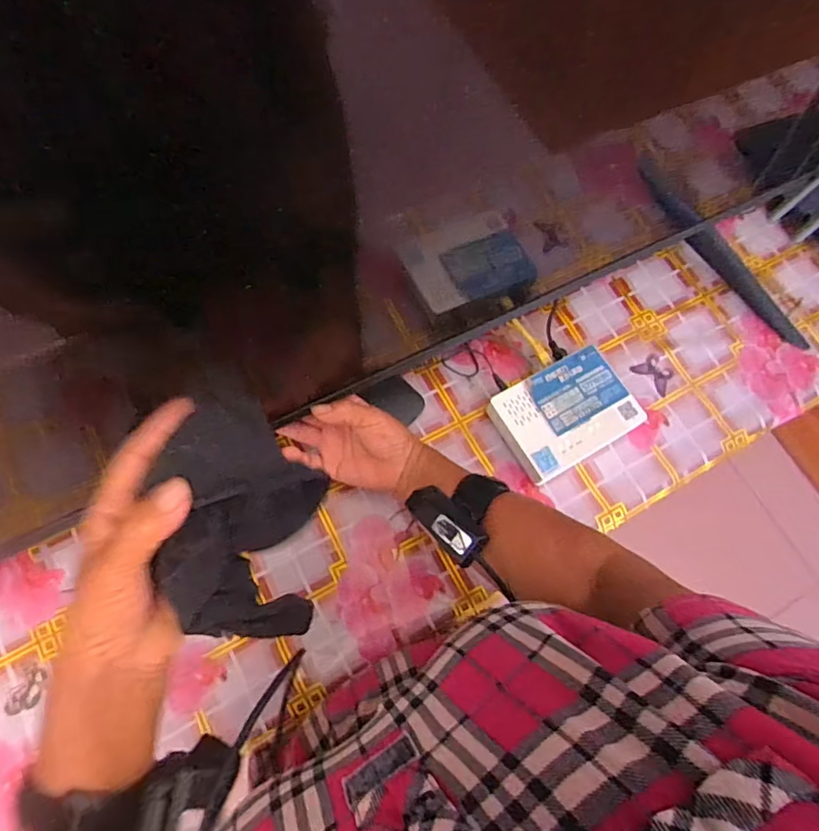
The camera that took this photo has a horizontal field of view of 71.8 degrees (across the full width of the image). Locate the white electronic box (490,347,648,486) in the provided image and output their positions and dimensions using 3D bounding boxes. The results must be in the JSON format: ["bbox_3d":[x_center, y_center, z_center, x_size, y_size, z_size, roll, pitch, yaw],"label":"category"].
[{"bbox_3d":[0.170,-0.001,0.621,0.144,0.038,0.106,-27,73,-13],"label":"white electronic box"}]

